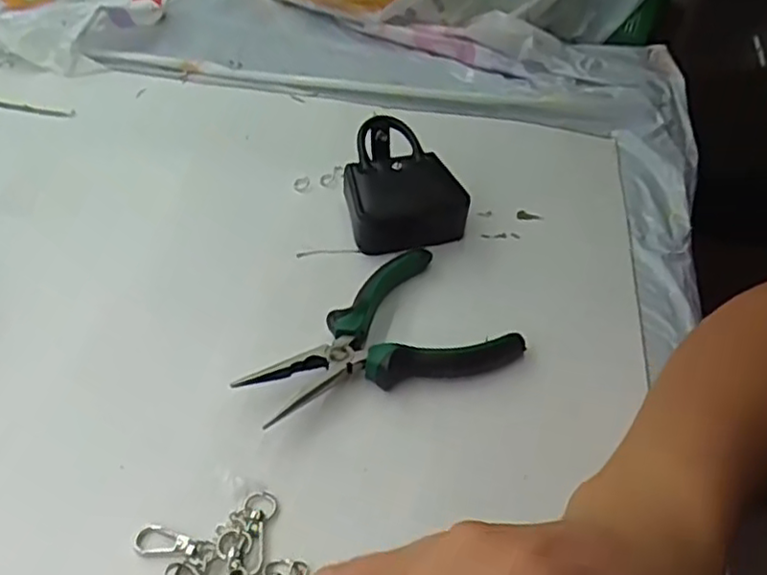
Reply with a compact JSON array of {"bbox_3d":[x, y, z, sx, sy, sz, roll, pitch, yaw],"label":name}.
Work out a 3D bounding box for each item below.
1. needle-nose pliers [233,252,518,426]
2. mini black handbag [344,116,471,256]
[{"bbox_3d":[-0.004,0.033,0.381,0.146,0.031,0.089,-23,50,-30],"label":"needle-nose pliers"},{"bbox_3d":[0.012,-0.070,0.474,0.079,0.045,0.097,-3,44,-8],"label":"mini black handbag"}]

